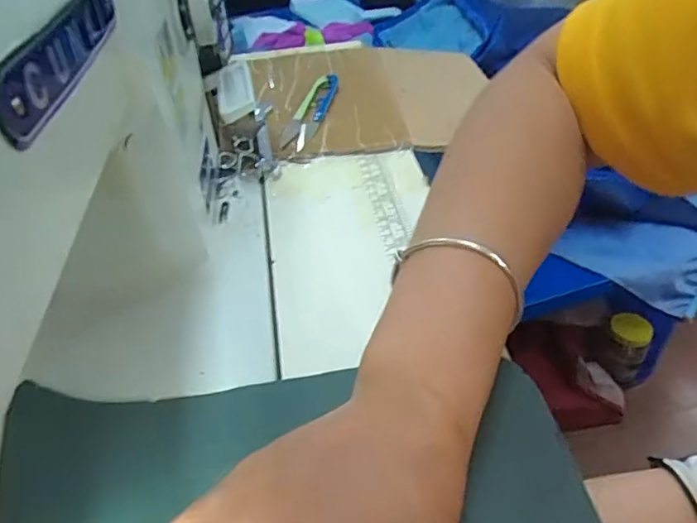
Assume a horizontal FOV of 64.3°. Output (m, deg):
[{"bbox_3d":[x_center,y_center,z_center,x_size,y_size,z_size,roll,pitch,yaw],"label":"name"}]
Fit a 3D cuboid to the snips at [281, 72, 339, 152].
[{"bbox_3d":[-0.033,-0.134,0.491,0.024,0.013,0.113,7,44,13],"label":"snips"}]

